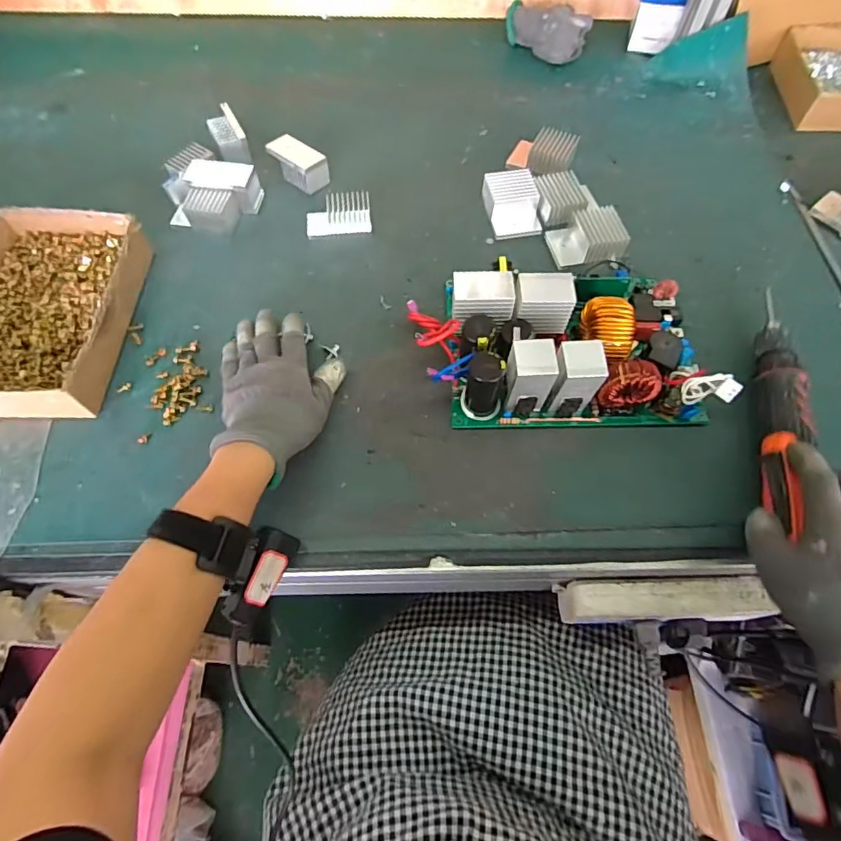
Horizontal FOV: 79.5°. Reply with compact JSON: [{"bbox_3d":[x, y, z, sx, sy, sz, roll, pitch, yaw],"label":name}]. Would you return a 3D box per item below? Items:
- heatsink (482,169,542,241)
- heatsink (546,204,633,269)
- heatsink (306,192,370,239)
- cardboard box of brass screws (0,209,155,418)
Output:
[{"bbox_3d":[0.101,-0.241,0.561,0.057,0.028,0.071,-5,64,-4],"label":"heatsink"},{"bbox_3d":[0.174,-0.192,0.530,0.072,0.025,0.055,-10,65,-6],"label":"heatsink"},{"bbox_3d":[-0.087,-0.217,0.537,0.068,0.037,0.026,-7,64,-5],"label":"heatsink"},{"bbox_3d":[-0.350,-0.099,0.470,0.147,0.052,0.217,1,64,0],"label":"cardboard box of brass screws"}]

